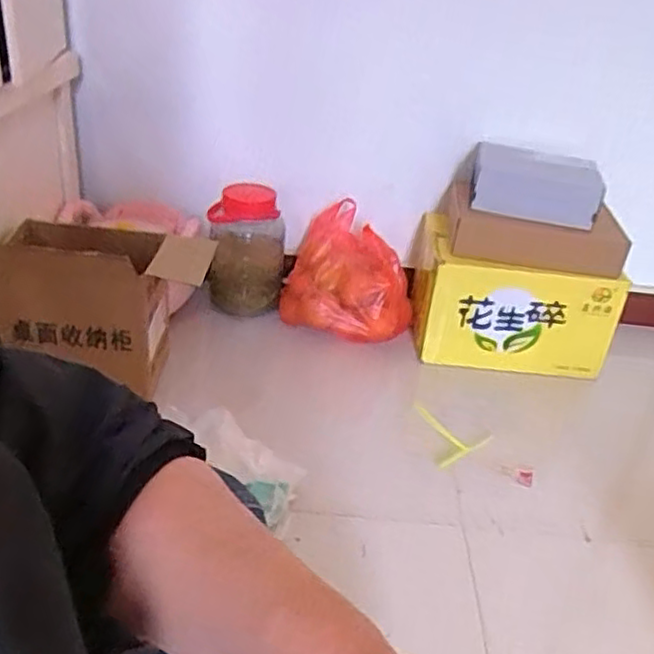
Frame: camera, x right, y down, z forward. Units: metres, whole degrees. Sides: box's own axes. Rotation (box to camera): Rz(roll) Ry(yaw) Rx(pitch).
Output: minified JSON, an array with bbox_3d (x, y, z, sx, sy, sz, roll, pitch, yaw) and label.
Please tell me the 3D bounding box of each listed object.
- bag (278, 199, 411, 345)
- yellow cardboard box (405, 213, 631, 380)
[{"bbox_3d":[0.060,-0.120,1.550,0.287,0.232,0.195,11,30,7],"label":"bag"},{"bbox_3d":[0.398,-0.047,1.521,0.401,0.265,0.225,6,29,-1],"label":"yellow cardboard box"}]

